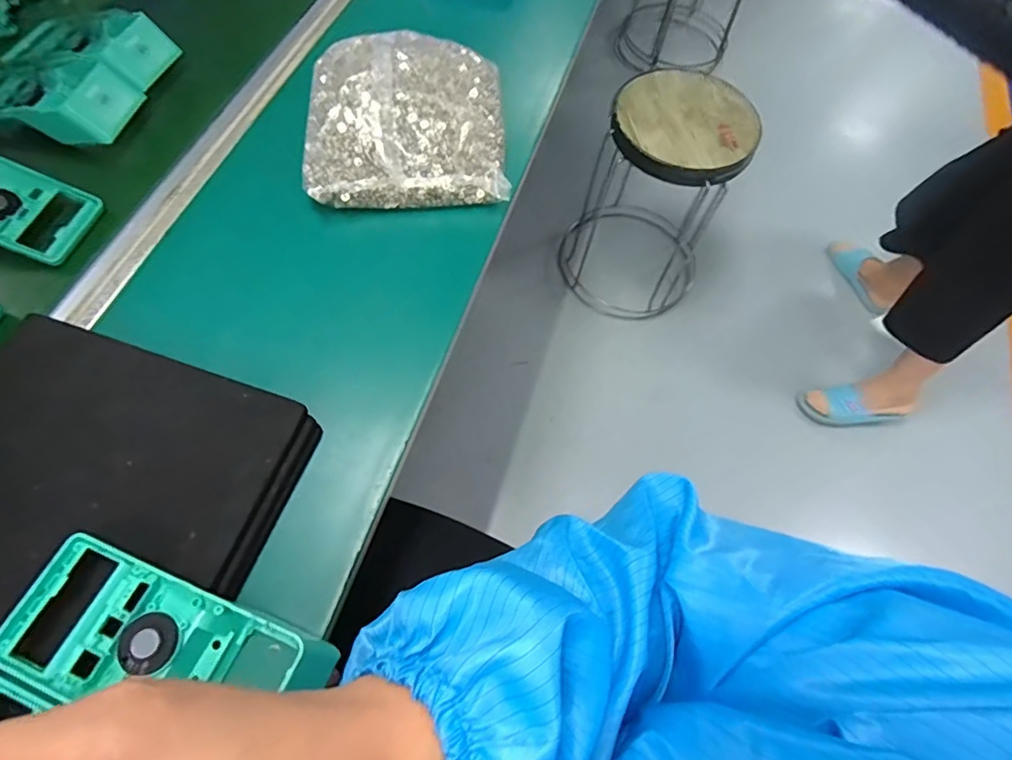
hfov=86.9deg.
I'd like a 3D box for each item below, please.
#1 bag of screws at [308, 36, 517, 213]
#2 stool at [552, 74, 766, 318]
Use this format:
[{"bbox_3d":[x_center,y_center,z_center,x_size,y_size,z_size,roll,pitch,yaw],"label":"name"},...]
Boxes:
[{"bbox_3d":[-0.103,-0.277,0.555,0.200,0.057,0.208,-3,65,-5],"label":"bag of screws"},{"bbox_3d":[0.364,-0.416,1.271,0.310,0.527,0.348,28,66,10],"label":"stool"}]

